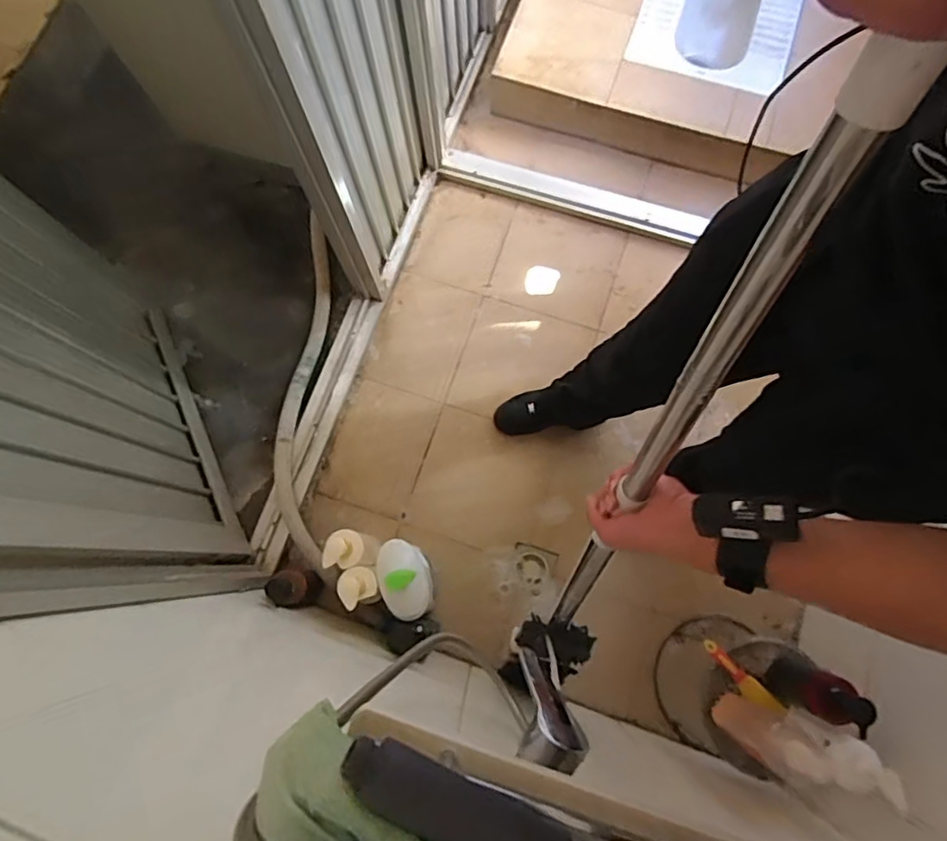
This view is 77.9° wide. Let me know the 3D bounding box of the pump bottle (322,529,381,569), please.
[{"bbox_3d":[-0.241,0.265,1.191,0.060,0.265,0.077,9,77,3],"label":"pump bottle"}]

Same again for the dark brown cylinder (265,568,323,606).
[{"bbox_3d":[-0.363,0.340,1.193,0.065,0.170,0.074,-8,76,-1],"label":"dark brown cylinder"}]

